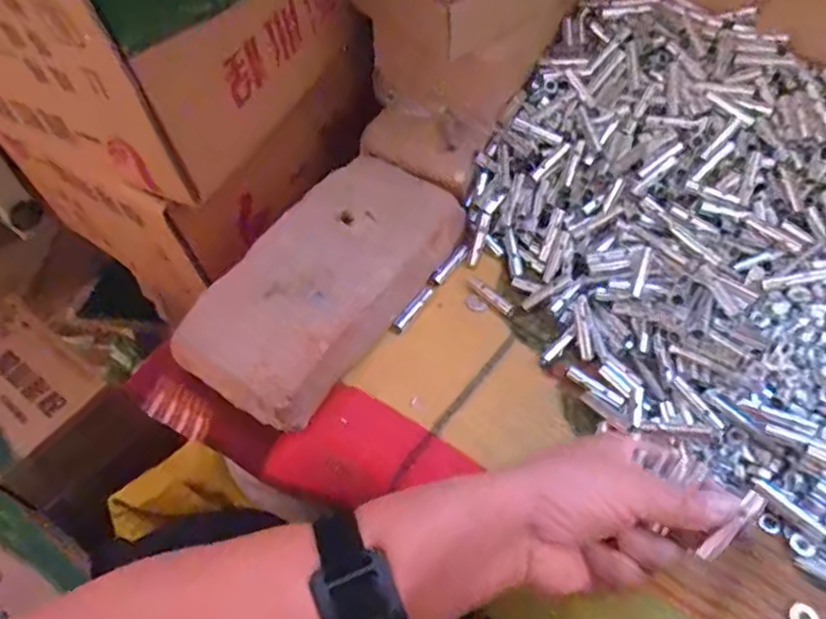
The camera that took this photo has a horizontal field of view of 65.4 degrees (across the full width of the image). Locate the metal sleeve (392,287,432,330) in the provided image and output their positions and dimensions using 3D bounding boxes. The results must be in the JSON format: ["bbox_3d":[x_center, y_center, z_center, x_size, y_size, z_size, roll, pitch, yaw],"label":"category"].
[{"bbox_3d":[0.001,-0.002,0.509,0.007,0.009,0.045,29,63,22],"label":"metal sleeve"}]

